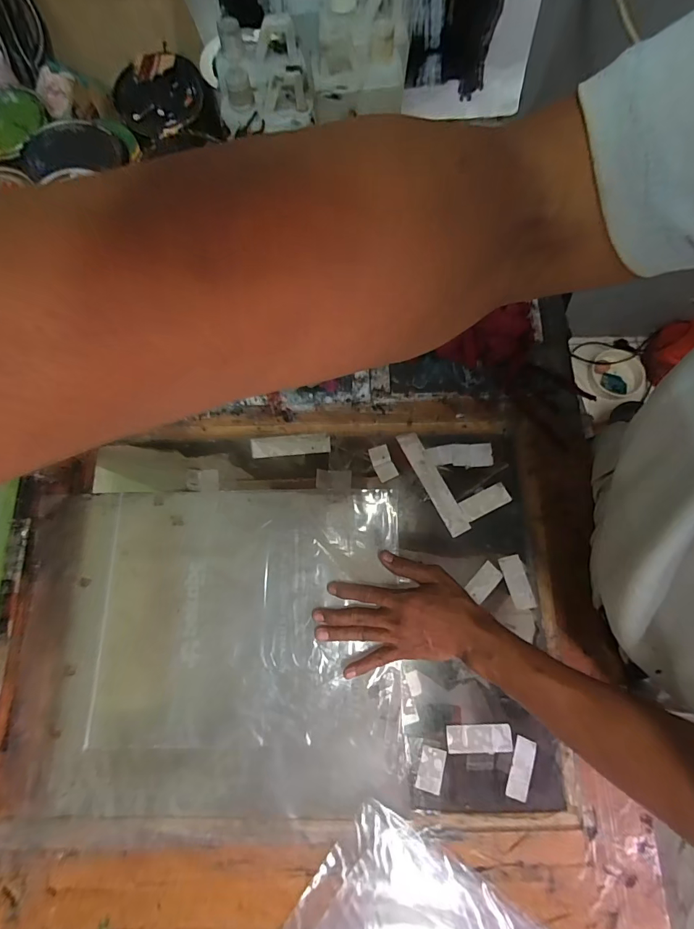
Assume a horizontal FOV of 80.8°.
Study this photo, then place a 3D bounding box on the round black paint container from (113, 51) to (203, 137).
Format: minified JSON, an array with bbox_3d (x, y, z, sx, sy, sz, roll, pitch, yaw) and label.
[{"bbox_3d":[-0.222,-0.439,0.478,0.098,0.024,0.111,-20,77,-5],"label":"round black paint container"}]

